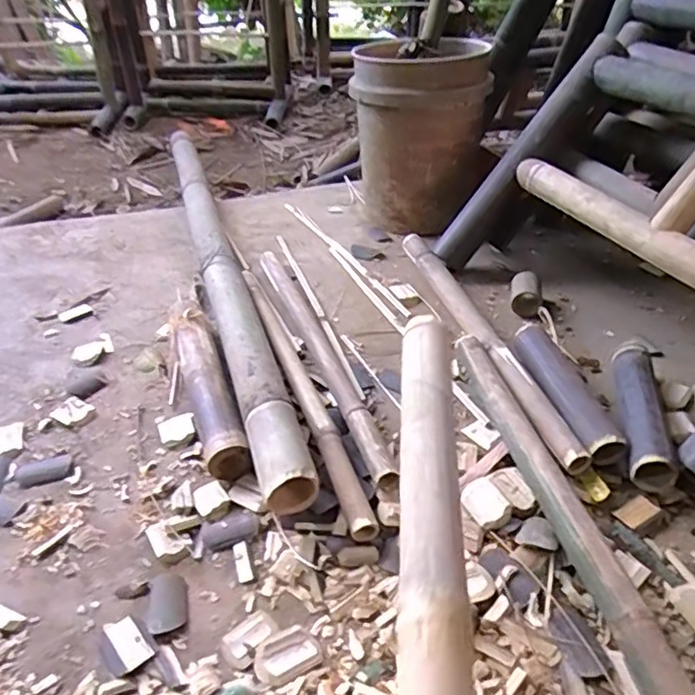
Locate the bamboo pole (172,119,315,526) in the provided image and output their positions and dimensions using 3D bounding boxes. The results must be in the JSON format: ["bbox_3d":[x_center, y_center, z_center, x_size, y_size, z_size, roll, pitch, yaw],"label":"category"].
[{"bbox_3d":[-0.284,-0.207,1.245,0.076,0.093,1.378,-14,40,-12],"label":"bamboo pole"}]

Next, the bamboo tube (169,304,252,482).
[{"bbox_3d":[-0.222,0.051,0.926,0.068,0.059,0.381,-14,40,-14],"label":"bamboo tube"}]

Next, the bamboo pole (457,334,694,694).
[{"bbox_3d":[0.255,0.190,0.723,0.047,0.048,0.652,-8,39,-8],"label":"bamboo pole"}]

